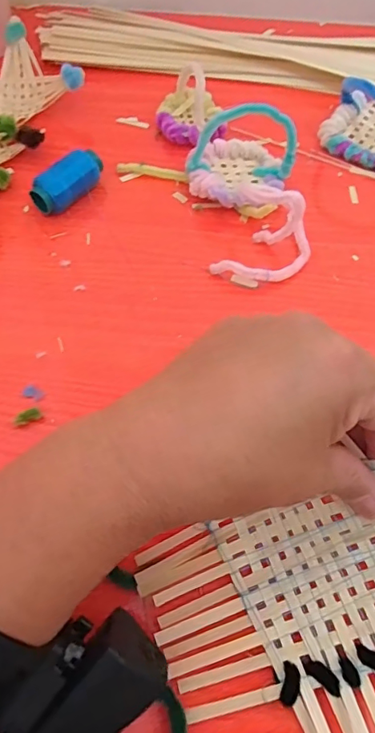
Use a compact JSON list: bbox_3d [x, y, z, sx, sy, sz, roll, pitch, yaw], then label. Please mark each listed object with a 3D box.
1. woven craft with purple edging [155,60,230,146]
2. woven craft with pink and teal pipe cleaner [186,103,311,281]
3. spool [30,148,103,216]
[{"bbox_3d":[0.004,-0.203,0.373,0.054,0.038,0.058,2,63,-1],"label":"woven craft with purple edging"},{"bbox_3d":[0.041,-0.126,0.326,0.075,0.055,0.132,-5,63,-4],"label":"woven craft with pink and teal pipe cleaner"},{"bbox_3d":[-0.082,-0.127,0.341,0.024,0.025,0.056,34,67,15],"label":"spool"}]

